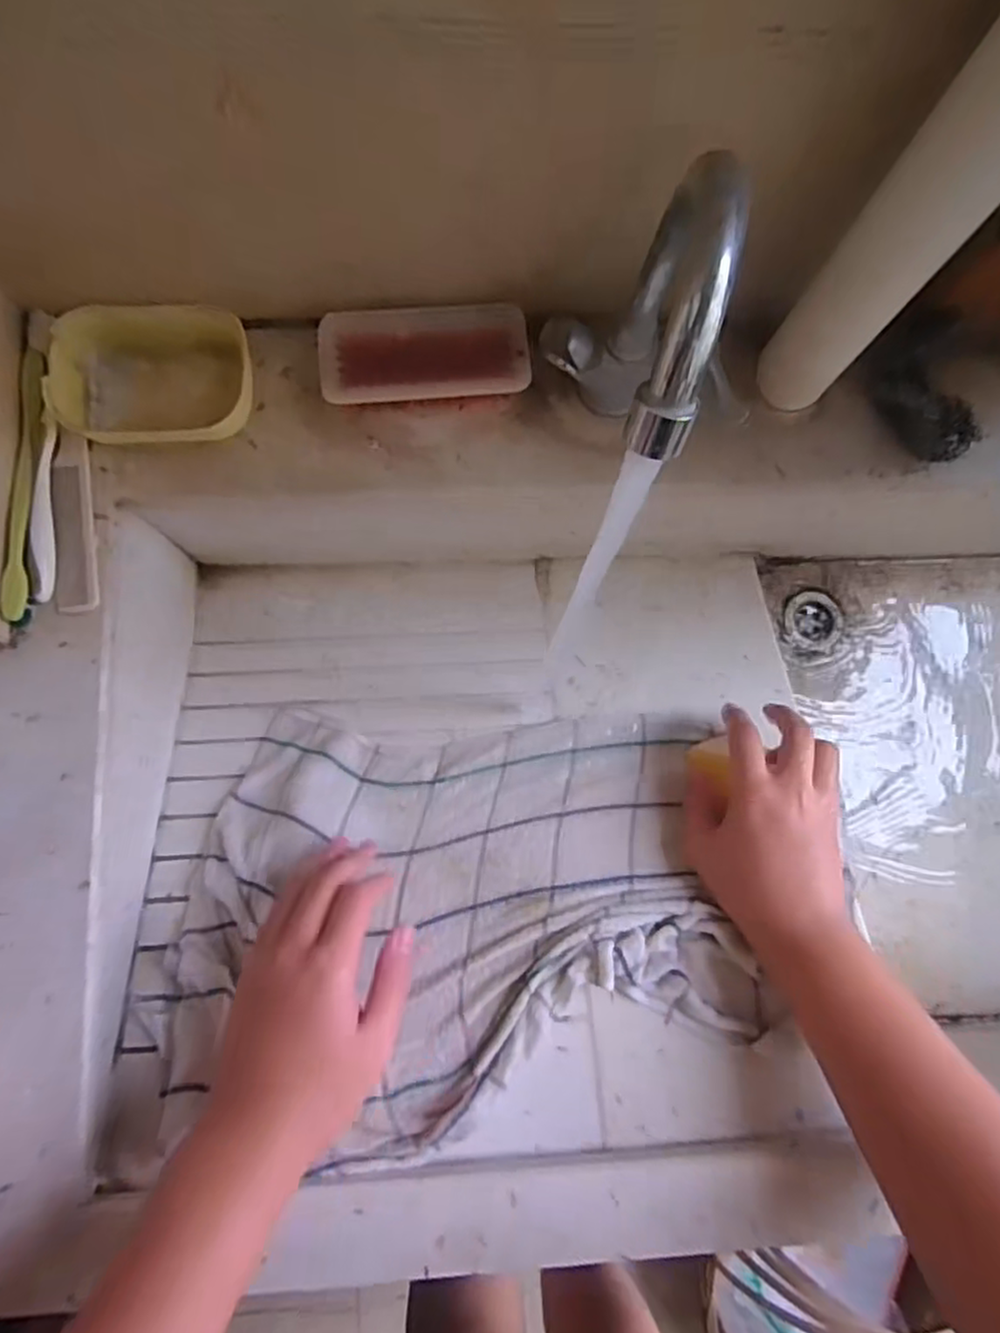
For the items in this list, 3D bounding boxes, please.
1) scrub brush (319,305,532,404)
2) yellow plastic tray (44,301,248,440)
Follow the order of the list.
[{"bbox_3d":[-0.049,-0.200,0.443,0.129,0.025,0.056,-6,84,-5],"label":"scrub brush"},{"bbox_3d":[-0.215,-0.185,0.428,0.114,0.027,0.081,-4,84,-5],"label":"yellow plastic tray"}]

